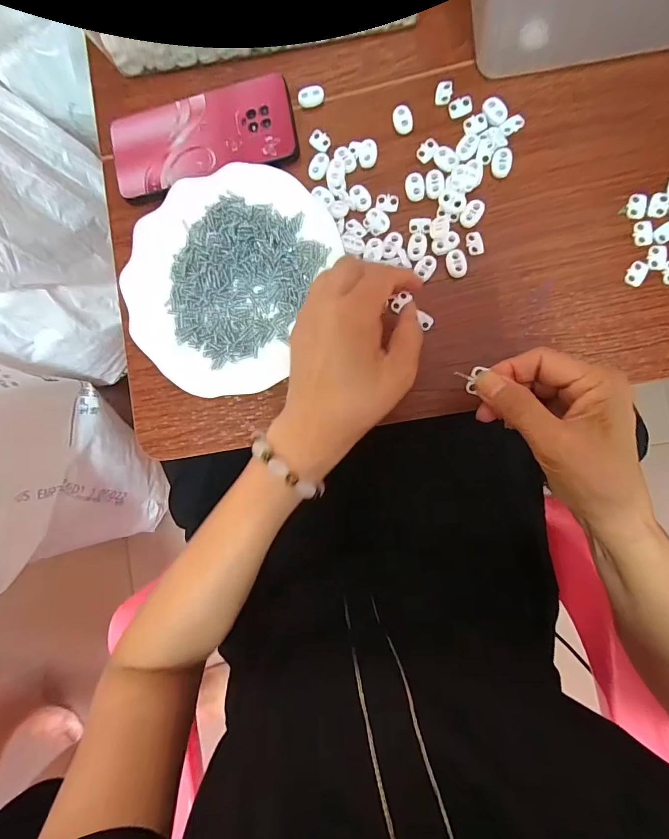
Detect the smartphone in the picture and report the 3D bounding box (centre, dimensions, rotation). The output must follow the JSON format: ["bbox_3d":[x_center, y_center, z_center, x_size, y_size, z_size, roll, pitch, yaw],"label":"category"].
[{"bbox_3d":[-0.116,-0.246,0.345,0.161,0.013,0.074,-11,88,6],"label":"smartphone"}]

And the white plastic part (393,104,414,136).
[{"bbox_3d":[0.058,-0.252,0.329,0.015,0.006,0.021,-14,87,6],"label":"white plastic part"}]

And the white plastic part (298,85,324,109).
[{"bbox_3d":[-0.020,-0.281,0.341,0.023,0.006,0.016,-16,87,6],"label":"white plastic part"}]

